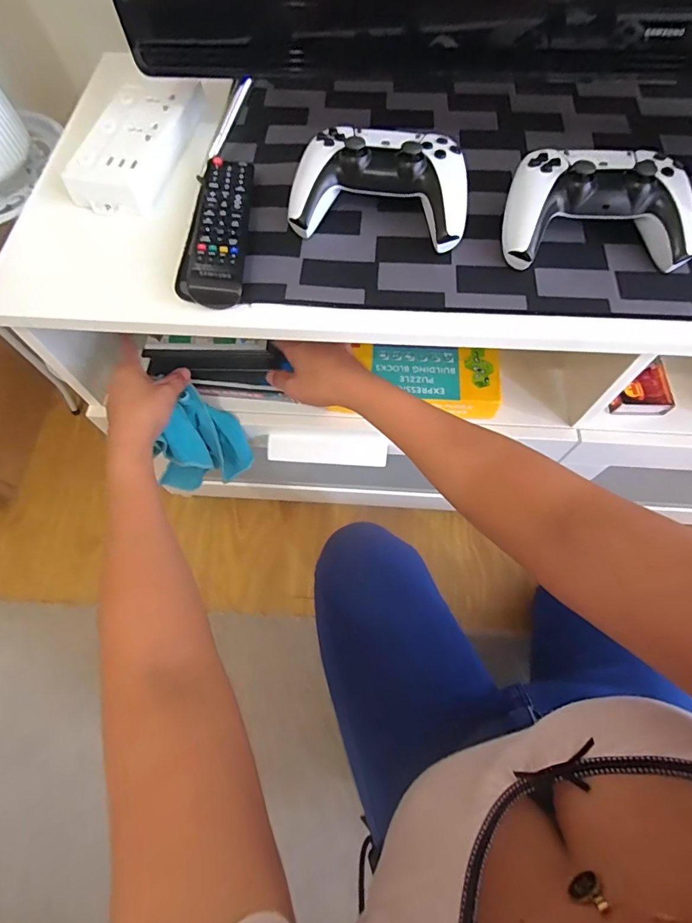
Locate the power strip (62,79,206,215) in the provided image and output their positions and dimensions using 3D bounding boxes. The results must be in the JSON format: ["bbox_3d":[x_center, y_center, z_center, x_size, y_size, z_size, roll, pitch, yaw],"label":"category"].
[{"bbox_3d":[-0.207,-0.320,0.446,0.083,0.033,0.163,9,66,3],"label":"power strip"}]

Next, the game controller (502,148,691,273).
[{"bbox_3d":[0.217,-0.217,0.385,0.155,0.056,0.098,4,66,1],"label":"game controller"}]

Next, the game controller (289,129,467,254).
[{"bbox_3d":[0.031,-0.246,0.400,0.154,0.056,0.090,9,66,3],"label":"game controller"}]

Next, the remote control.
[{"bbox_3d":[-0.109,-0.210,0.401,0.043,0.026,0.159,-1,66,-1],"label":"remote control"}]

